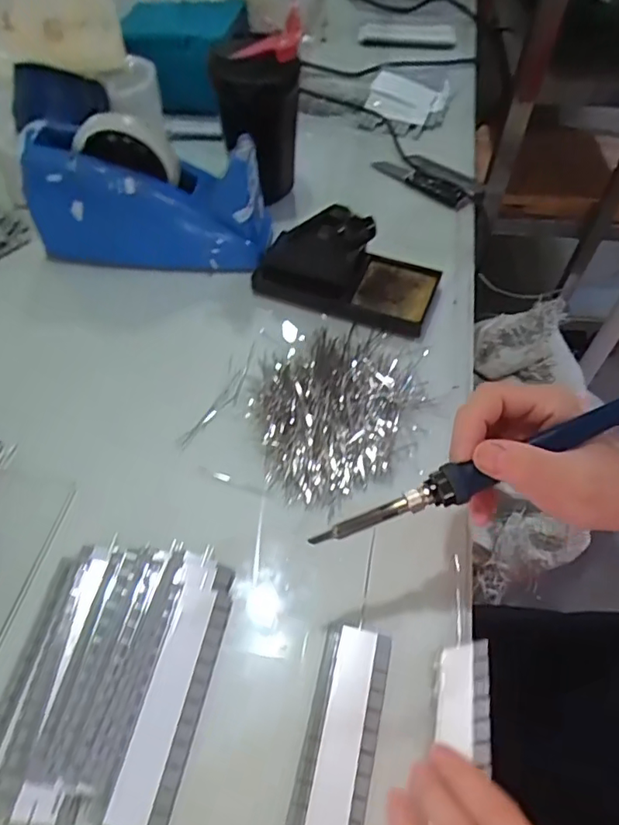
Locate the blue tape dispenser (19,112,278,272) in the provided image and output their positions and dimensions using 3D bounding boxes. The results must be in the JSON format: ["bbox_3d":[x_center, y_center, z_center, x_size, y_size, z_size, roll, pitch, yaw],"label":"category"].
[{"bbox_3d":[-0.144,-0.193,0.511,0.202,0.116,0.073,7,55,4],"label":"blue tape dispenser"}]

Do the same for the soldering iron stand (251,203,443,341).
[{"bbox_3d":[0.032,-0.134,0.492,0.154,0.068,0.073,20,57,12],"label":"soldering iron stand"}]

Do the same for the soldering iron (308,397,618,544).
[{"bbox_3d":[0.106,0.027,0.306,0.218,0.015,0.020,-22,56,-5],"label":"soldering iron"}]

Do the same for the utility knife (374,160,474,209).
[{"bbox_3d":[0.120,-0.250,0.614,0.114,0.012,0.028,38,62,22],"label":"utility knife"}]

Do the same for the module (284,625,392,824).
[{"bbox_3d":[0.016,0.184,0.311,0.039,0.006,0.124,12,56,7],"label":"module"}]

